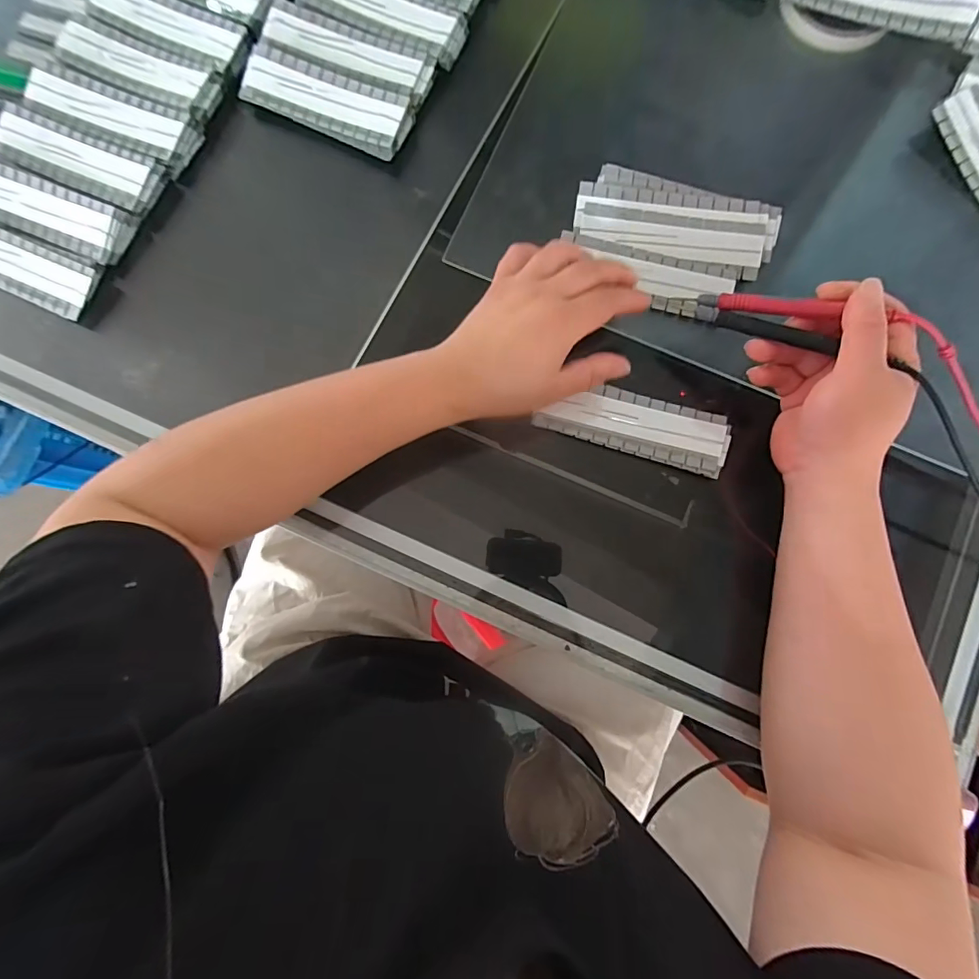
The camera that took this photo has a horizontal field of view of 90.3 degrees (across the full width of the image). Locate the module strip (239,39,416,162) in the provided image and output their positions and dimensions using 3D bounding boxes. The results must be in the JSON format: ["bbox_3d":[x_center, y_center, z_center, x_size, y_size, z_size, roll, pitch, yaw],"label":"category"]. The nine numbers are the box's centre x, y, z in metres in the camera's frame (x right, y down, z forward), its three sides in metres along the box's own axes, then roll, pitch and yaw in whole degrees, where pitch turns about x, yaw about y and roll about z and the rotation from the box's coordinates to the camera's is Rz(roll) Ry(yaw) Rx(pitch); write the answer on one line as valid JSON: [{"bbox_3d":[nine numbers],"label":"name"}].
[{"bbox_3d":[-0.120,-0.290,0.357,0.127,0.009,0.044,26,86,4],"label":"module strip"}]

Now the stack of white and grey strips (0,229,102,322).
[{"bbox_3d":[-0.344,-0.162,0.348,0.128,0.011,0.039,23,85,4],"label":"stack of white and grey strips"}]

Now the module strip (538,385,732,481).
[{"bbox_3d":[0.099,-0.045,0.331,0.123,0.007,0.042,17,85,3],"label":"module strip"}]

